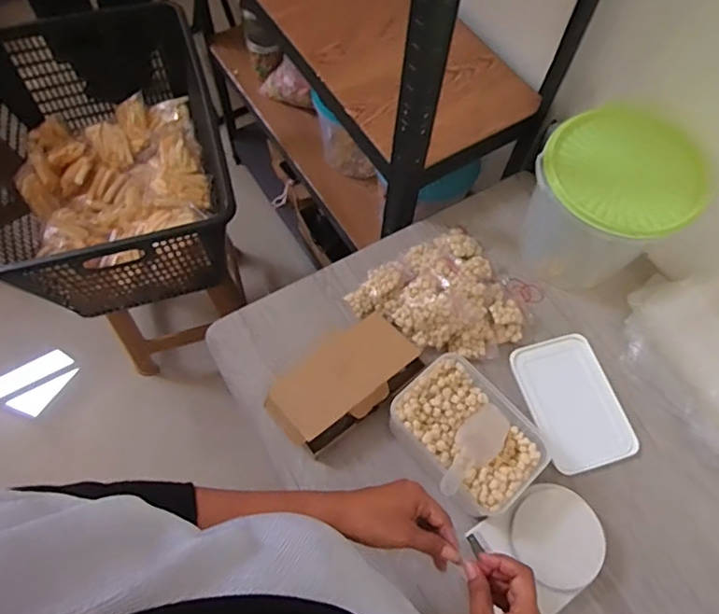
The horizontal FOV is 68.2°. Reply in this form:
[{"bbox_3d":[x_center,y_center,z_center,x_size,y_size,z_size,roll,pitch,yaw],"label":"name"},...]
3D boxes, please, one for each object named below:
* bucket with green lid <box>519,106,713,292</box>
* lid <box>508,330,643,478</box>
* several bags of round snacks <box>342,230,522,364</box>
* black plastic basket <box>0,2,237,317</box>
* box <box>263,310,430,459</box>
[{"bbox_3d":[0.362,-0.160,0.803,0.198,0.204,0.214,1,66,-1],"label":"bucket with green lid"},{"bbox_3d":[0.312,0.138,0.781,0.125,0.015,0.189,-14,67,-8],"label":"lid"},{"bbox_3d":[0.127,-0.014,0.799,0.233,0.064,0.213,-30,70,-14],"label":"several bags of round snacks"},{"bbox_3d":[-0.502,-0.292,1.074,0.440,0.272,0.593,-16,67,-8],"label":"black plastic basket"},{"bbox_3d":[-0.018,0.099,0.750,0.221,0.038,0.120,-38,72,-17],"label":"box"}]

